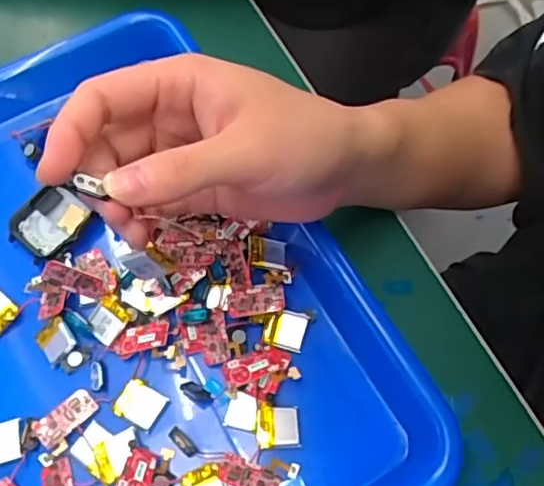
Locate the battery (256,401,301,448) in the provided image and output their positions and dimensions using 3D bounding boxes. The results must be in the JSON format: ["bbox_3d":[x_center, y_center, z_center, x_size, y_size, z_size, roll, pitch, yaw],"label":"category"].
[{"bbox_3d":[0.003,0.089,0.284,0.021,0.007,0.021,-4,66,0],"label":"battery"}]

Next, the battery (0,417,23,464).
[{"bbox_3d":[-0.135,0.100,0.289,0.023,0.008,0.020,-14,66,-5],"label":"battery"}]

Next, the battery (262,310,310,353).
[{"bbox_3d":[0.007,0.045,0.303,0.022,0.008,0.019,13,67,7],"label":"battery"}]

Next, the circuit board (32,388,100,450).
[{"bbox_3d":[-0.103,0.087,0.289,0.017,0.007,0.030,42,73,17],"label":"circuit board"}]

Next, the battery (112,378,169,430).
[{"bbox_3d":[-0.066,0.080,0.290,0.022,0.006,0.019,24,69,11],"label":"battery"}]

